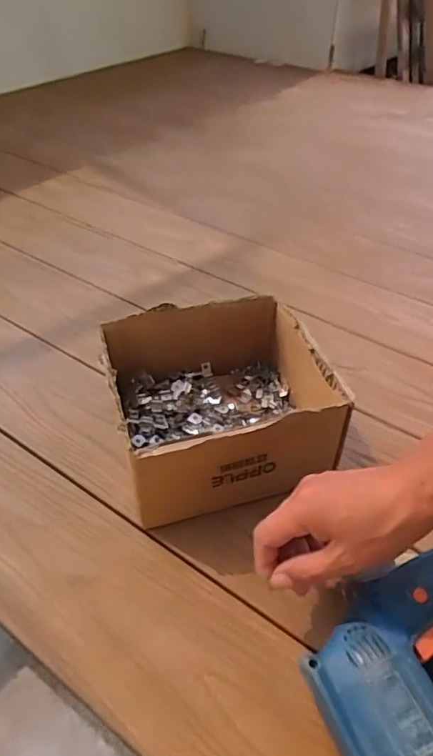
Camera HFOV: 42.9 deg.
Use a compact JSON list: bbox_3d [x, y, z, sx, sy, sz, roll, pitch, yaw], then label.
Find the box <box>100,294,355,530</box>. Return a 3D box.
[{"bbox_3d":[-0.001,0.028,0.593,0.210,0.123,0.193,-12,44,-16],"label":"box"}]

